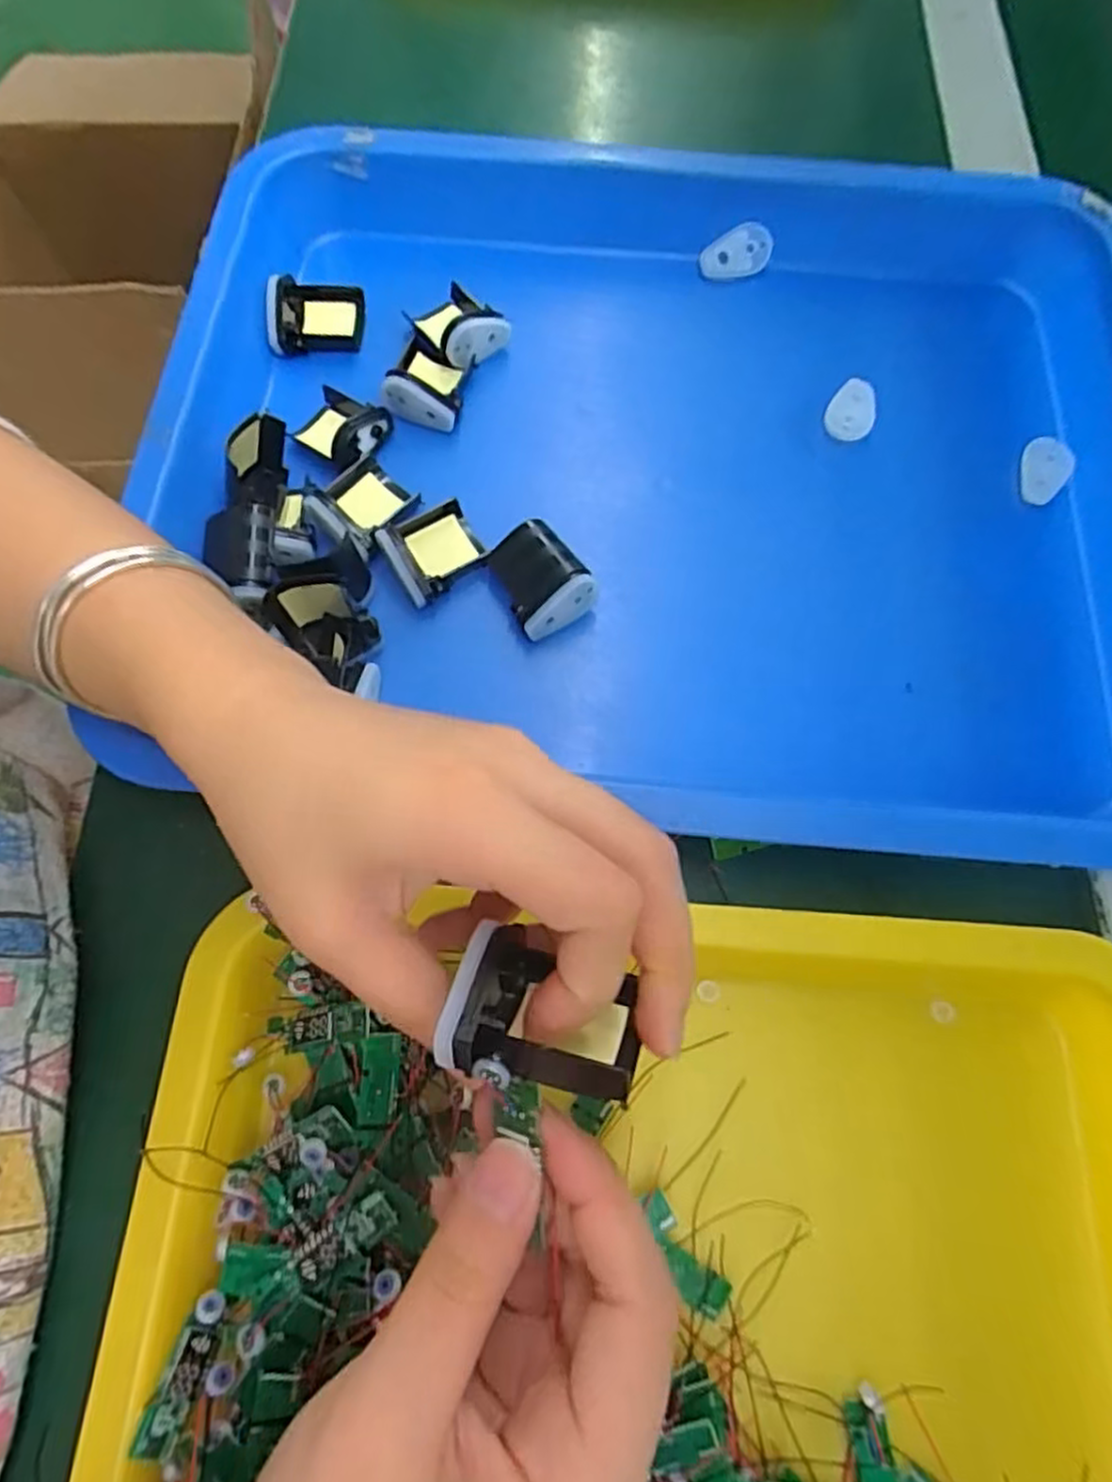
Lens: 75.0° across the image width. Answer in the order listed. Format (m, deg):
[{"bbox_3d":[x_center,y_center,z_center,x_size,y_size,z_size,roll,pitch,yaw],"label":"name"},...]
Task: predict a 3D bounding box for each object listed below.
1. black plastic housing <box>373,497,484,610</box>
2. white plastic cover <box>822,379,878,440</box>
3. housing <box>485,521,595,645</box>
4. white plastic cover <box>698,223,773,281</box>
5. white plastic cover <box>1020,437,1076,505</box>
[{"bbox_3d":[-0.053,-0.084,0.310,0.040,0.018,0.038,-34,76,-11],"label":"black plastic housing"},{"bbox_3d":[0.140,-0.156,0.343,0.022,0.009,0.029,26,73,7],"label":"white plastic cover"},{"bbox_3d":[-0.007,-0.069,0.308,0.033,0.026,0.043,-28,74,-10],"label":"housing"},{"bbox_3d":[0.092,-0.250,0.370,0.036,0.023,0.005,-6,48,-2],"label":"white plastic cover"},{"bbox_3d":[0.226,-0.124,0.333,0.020,0.006,0.034,15,72,4],"label":"white plastic cover"}]

